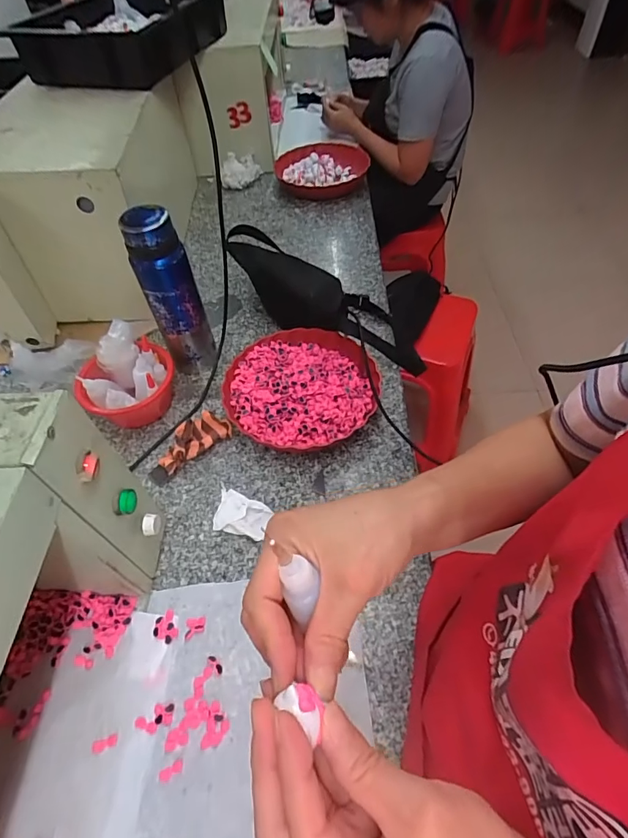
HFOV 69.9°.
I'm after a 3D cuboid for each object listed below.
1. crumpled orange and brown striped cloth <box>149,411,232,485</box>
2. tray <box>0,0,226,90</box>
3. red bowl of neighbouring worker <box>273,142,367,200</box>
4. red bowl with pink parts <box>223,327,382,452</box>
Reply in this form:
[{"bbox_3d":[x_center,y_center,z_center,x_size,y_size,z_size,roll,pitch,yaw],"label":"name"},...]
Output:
[{"bbox_3d":[-0.197,0.036,0.686,0.067,0.043,0.135,34,62,26],"label":"crumpled orange and brown striped cloth"},{"bbox_3d":[-0.370,-0.809,0.940,0.317,0.107,0.395,14,55,14],"label":"tray"},{"bbox_3d":[0.026,-0.630,1.149,0.235,0.053,0.221,-14,53,-6],"label":"red bowl of neighbouring worker"},{"bbox_3d":[-0.022,-0.049,0.726,0.234,0.058,0.221,-2,53,3],"label":"red bowl with pink parts"}]

